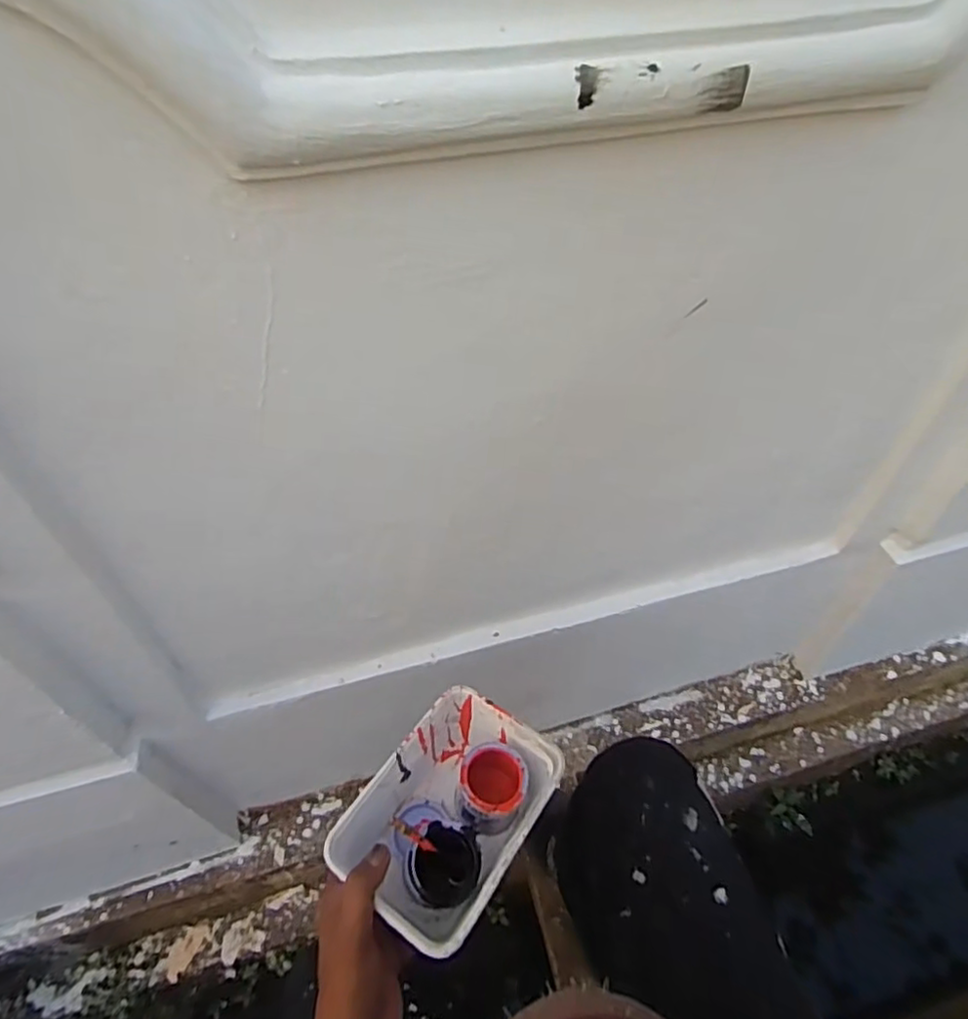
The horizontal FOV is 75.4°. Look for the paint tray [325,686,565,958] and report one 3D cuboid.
[{"bbox_3d":[-0.025,0.250,0.510,0.118,0.076,0.169,26,51,25],"label":"paint tray"}]

